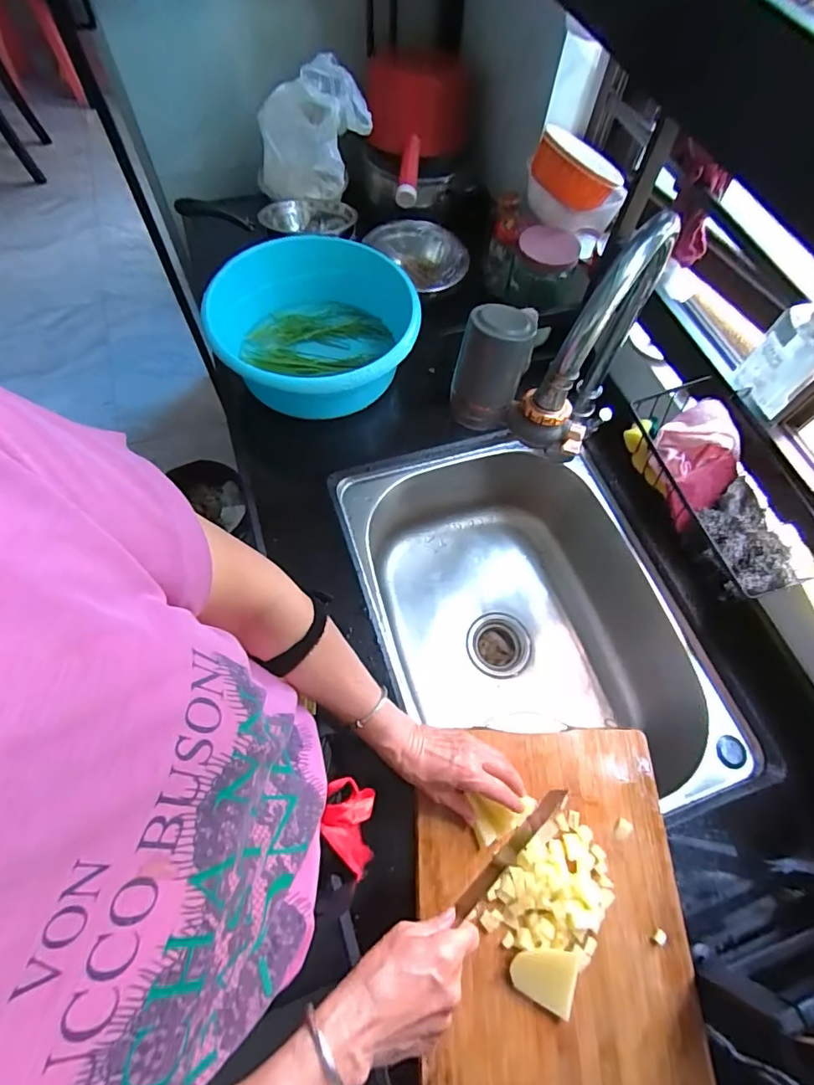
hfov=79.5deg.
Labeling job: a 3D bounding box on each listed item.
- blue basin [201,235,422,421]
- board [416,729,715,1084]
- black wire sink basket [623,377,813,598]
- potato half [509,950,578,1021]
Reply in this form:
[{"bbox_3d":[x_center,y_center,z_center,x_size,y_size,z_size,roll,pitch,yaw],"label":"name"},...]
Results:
[{"bbox_3d":[-0.135,-0.328,0.769,0.292,0.111,0.303,1,65,-3],"label":"blue basin"},{"bbox_3d":[0.150,0.388,0.497,0.273,0.019,0.364,0,66,-3],"label":"board"},{"bbox_3d":[0.341,-0.069,0.550,0.114,0.078,0.271,-12,67,-8],"label":"black wire sink basket"},{"bbox_3d":[0.132,0.413,0.468,0.057,0.020,0.050,21,66,6],"label":"potato half"}]

